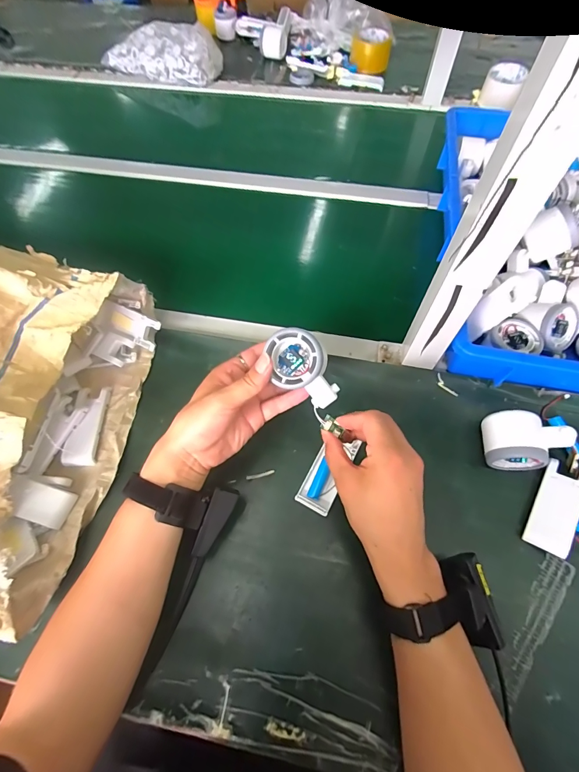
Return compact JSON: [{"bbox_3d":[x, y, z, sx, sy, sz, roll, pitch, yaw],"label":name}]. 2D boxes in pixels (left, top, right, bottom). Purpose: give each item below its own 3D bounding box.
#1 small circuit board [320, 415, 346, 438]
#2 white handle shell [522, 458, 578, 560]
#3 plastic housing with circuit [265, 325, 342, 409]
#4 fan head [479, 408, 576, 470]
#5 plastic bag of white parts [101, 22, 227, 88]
[{"bbox_3d":[0.045,0.043,0.366,0.028,0.005,0.013,40,66,-14],"label":"small circuit board"},{"bbox_3d":[0.285,0.128,0.376,0.041,0.014,0.098,16,65,37],"label":"white handle shell"},{"bbox_3d":[0.012,-0.014,0.338,0.052,0.025,0.082,-18,106,8],"label":"plastic housing with circuit"},{"bbox_3d":[0.258,0.063,0.395,0.078,0.056,0.056,7,62,6],"label":"fan head"},{"bbox_3d":[-0.309,-0.808,0.867,0.301,0.084,0.148,22,65,12],"label":"plastic bag of white parts"}]

